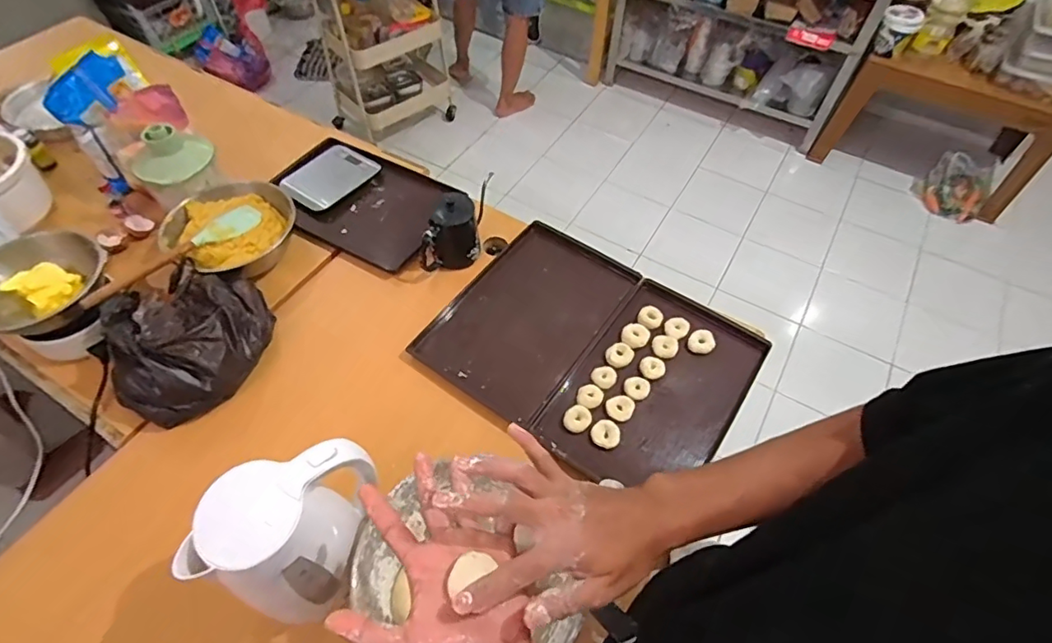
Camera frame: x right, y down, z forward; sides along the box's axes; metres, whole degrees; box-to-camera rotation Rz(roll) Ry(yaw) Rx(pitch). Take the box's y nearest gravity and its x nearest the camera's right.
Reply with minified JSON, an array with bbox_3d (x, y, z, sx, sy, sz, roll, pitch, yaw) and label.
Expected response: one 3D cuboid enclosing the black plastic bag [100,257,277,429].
[{"bbox_3d":[-0.518,0.010,0.806,0.223,0.112,0.234,39,64,20],"label":"black plastic bag"}]

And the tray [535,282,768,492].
[{"bbox_3d":[0.210,0.104,0.862,0.240,0.022,0.372,33,62,17],"label":"tray"}]

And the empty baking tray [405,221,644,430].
[{"bbox_3d":[0.009,-0.014,0.933,0.236,0.022,0.365,33,62,17],"label":"empty baking tray"}]

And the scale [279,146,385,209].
[{"bbox_3d":[-0.404,-0.298,1.104,0.115,0.025,0.178,35,63,18],"label":"scale"}]

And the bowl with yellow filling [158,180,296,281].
[{"bbox_3d":[-0.523,-0.169,0.949,0.215,0.079,0.196,1,57,-2],"label":"bowl with yellow filling"}]

